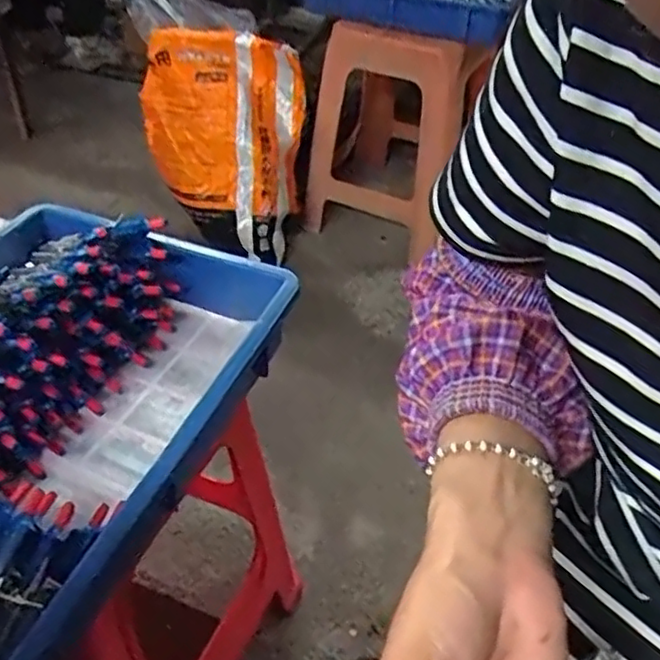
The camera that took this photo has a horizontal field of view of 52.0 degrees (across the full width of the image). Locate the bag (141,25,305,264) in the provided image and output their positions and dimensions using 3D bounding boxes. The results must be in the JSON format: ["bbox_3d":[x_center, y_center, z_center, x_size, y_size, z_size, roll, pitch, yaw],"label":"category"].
[{"bbox_3d":[-0.216,-0.375,1.365,0.317,0.445,0.090,5,2,-16],"label":"bag"}]

